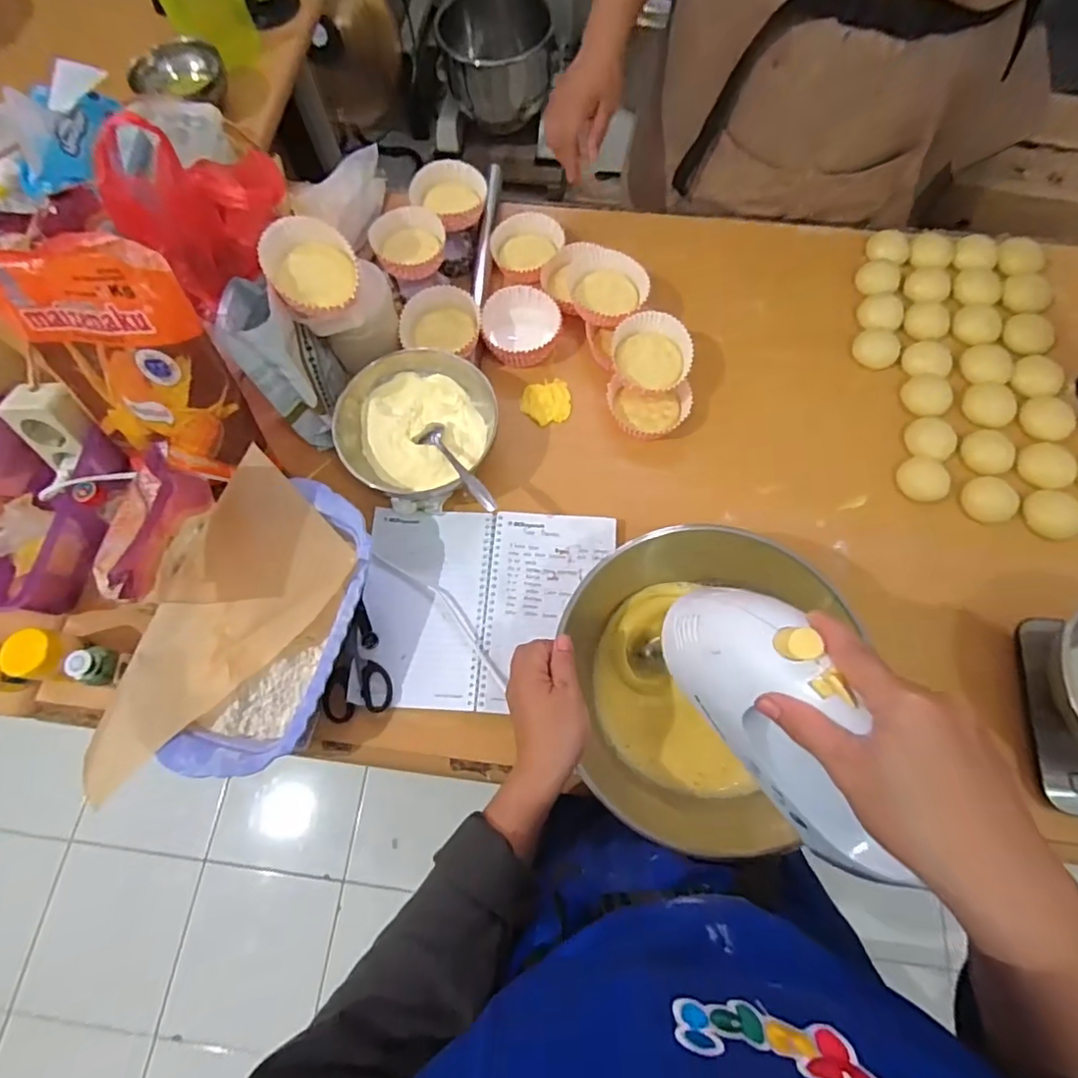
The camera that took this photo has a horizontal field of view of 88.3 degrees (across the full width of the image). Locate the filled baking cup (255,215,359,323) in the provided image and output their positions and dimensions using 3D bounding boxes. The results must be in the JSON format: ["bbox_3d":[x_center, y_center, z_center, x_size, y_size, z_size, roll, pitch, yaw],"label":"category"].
[{"bbox_3d":[-0.219,-0.261,0.536,0.082,0.049,0.087,-1,71,2],"label":"filled baking cup"}]

